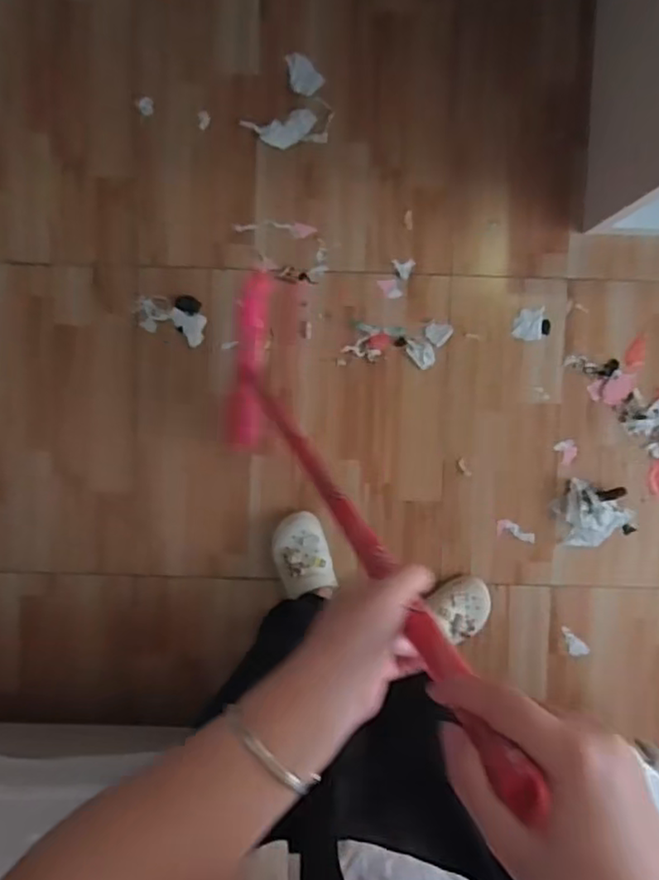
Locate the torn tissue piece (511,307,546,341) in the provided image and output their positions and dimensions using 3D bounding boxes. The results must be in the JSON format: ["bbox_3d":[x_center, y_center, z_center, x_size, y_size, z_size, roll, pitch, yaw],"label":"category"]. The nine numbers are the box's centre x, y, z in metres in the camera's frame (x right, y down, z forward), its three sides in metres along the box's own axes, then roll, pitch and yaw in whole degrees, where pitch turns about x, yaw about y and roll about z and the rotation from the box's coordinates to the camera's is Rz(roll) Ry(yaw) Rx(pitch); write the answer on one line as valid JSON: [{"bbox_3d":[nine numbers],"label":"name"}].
[{"bbox_3d":[0.383,-0.224,1.223,0.053,0.004,0.063,9,94,-1],"label":"torn tissue piece"}]

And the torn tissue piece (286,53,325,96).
[{"bbox_3d":[-0.052,-0.676,1.175,0.055,0.008,0.076,-43,93,2],"label":"torn tissue piece"}]

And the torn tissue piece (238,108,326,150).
[{"bbox_3d":[-0.083,-0.575,1.186,0.148,0.007,0.064,-10,94,0],"label":"torn tissue piece"}]

